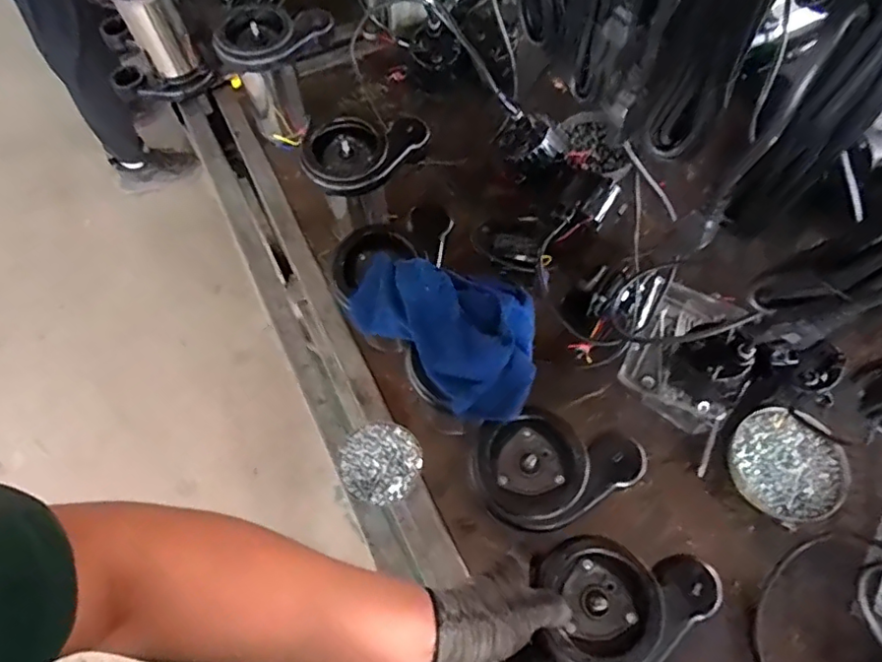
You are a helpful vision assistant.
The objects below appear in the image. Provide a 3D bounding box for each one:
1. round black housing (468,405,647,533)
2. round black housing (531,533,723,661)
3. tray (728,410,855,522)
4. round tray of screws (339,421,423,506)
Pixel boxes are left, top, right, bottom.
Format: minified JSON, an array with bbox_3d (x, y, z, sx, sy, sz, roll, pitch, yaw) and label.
[{"bbox_3d":[0.115,0.132,0.573,0.159,0.034,0.108,-24,68,-11],"label":"round black housing"},{"bbox_3d":[0.166,0.239,0.521,0.153,0.032,0.118,-30,69,-13],"label":"round black housing"},{"bbox_3d":[0.451,0.173,0.731,0.147,0.014,0.138,0,65,0],"label":"tray"},{"bbox_3d":[-0.077,0.168,0.726,0.099,0.021,0.102,0,65,0],"label":"round tray of screws"}]

